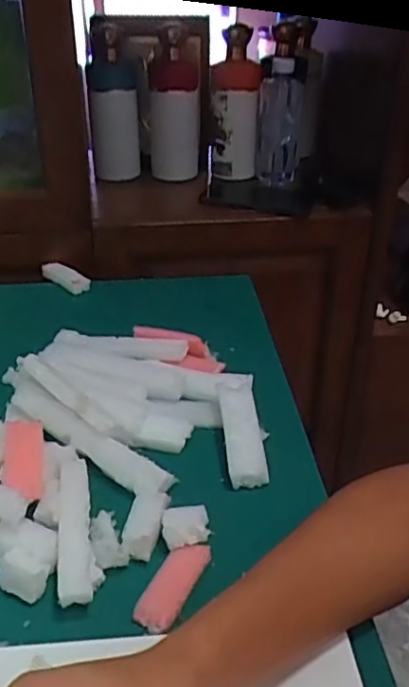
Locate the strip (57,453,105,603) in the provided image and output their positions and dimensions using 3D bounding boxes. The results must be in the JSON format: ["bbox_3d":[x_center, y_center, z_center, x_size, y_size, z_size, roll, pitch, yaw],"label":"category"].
[{"bbox_3d":[-0.089,0.128,0.447,0.027,0.022,0.116,-2,32,-11],"label":"strip"}]

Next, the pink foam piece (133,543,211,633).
[{"bbox_3d":[-0.022,0.165,0.436,0.027,0.012,0.070,14,33,21],"label":"pink foam piece"}]

